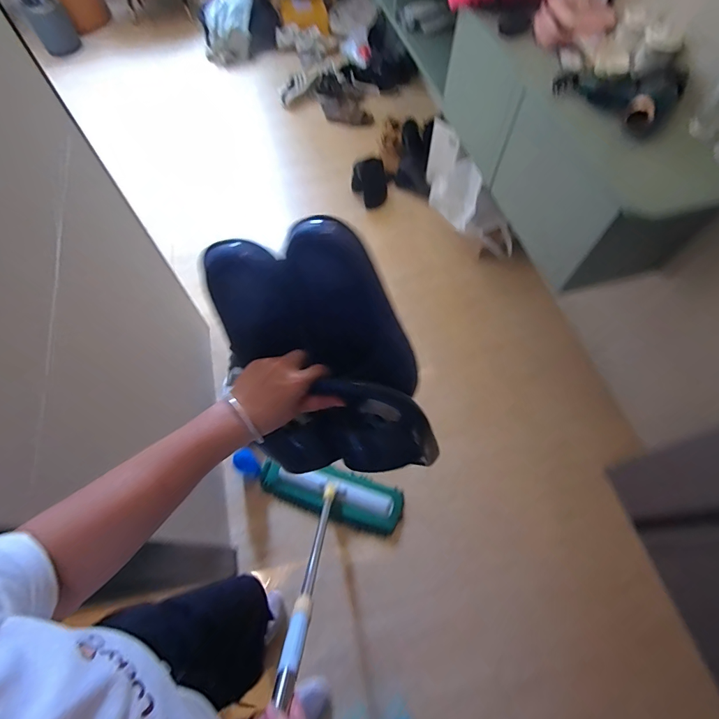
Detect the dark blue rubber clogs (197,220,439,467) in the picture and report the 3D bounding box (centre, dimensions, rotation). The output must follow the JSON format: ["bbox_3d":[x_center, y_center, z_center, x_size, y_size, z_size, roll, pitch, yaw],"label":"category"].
[{"bbox_3d":[-0.039,-0.004,0.433,0.185,0.183,0.253,-20,65,-10],"label":"dark blue rubber clogs"}]

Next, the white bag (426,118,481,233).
[{"bbox_3d":[0.399,-0.818,1.729,0.171,0.178,0.465,-17,93,-9],"label":"white bag"}]

